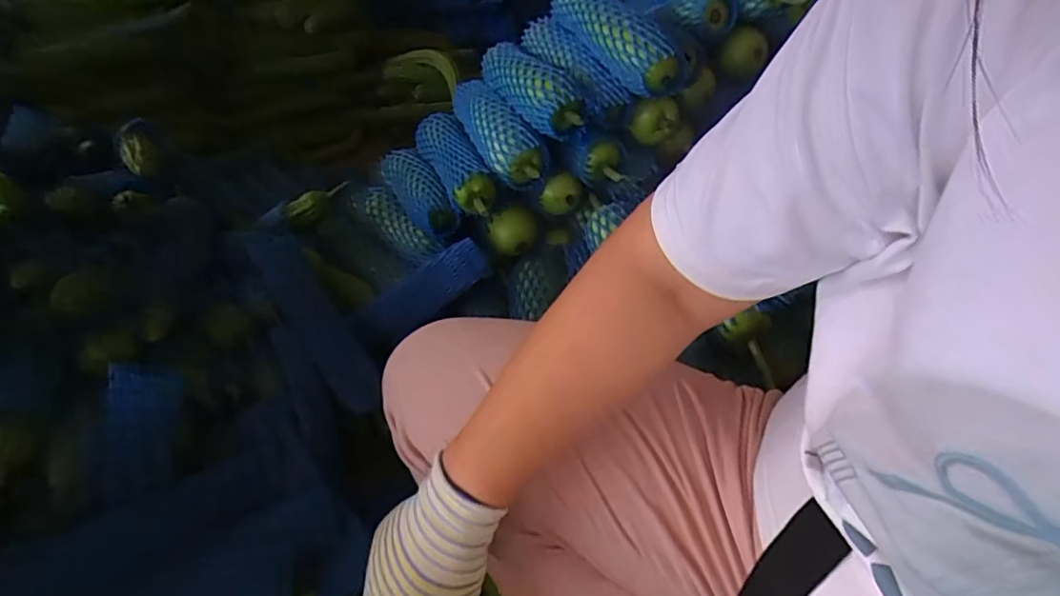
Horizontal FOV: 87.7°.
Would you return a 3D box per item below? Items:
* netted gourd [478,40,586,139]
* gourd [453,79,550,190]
[{"bbox_3d":[-0.004,-0.274,0.694,0.066,0.052,0.214,-15,46,-14],"label":"netted gourd"},{"bbox_3d":[-0.056,-0.223,0.724,0.063,0.062,0.219,-21,48,-20],"label":"gourd"}]

